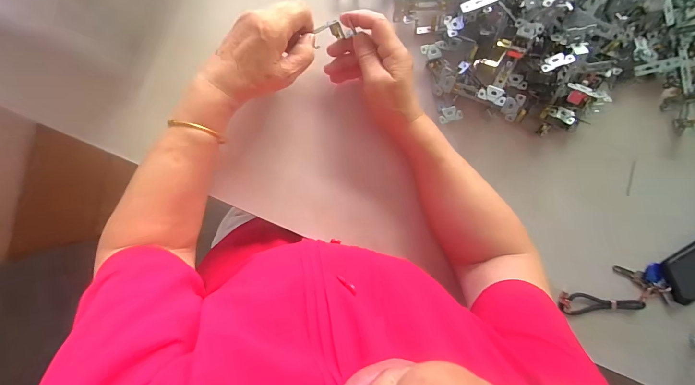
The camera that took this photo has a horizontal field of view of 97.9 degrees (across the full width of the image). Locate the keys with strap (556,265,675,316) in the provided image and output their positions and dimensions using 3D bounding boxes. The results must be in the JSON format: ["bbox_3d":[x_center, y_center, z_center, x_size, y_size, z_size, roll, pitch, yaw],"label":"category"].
[{"bbox_3d":[0.406,0.152,0.467,0.170,0.029,0.066,-9,95,-4],"label":"keys with strap"}]

